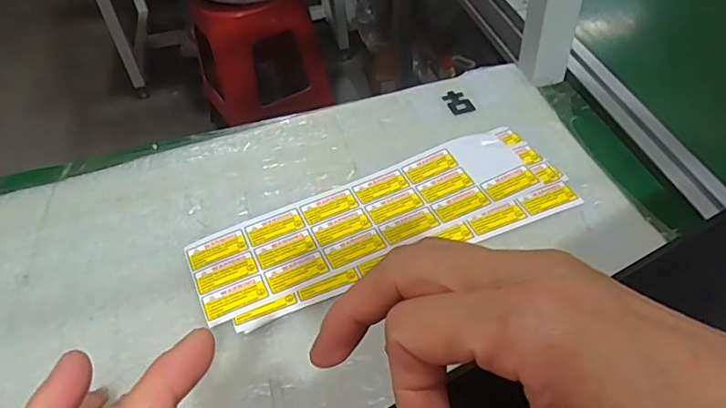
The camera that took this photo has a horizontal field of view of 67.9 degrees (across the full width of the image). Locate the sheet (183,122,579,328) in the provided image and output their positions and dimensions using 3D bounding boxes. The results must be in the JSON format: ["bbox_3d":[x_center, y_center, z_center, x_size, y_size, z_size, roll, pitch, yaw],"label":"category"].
[{"bbox_3d":[0.013,0.006,0.480,0.326,0.005,0.088,-22,50,-14],"label":"sheet"}]

